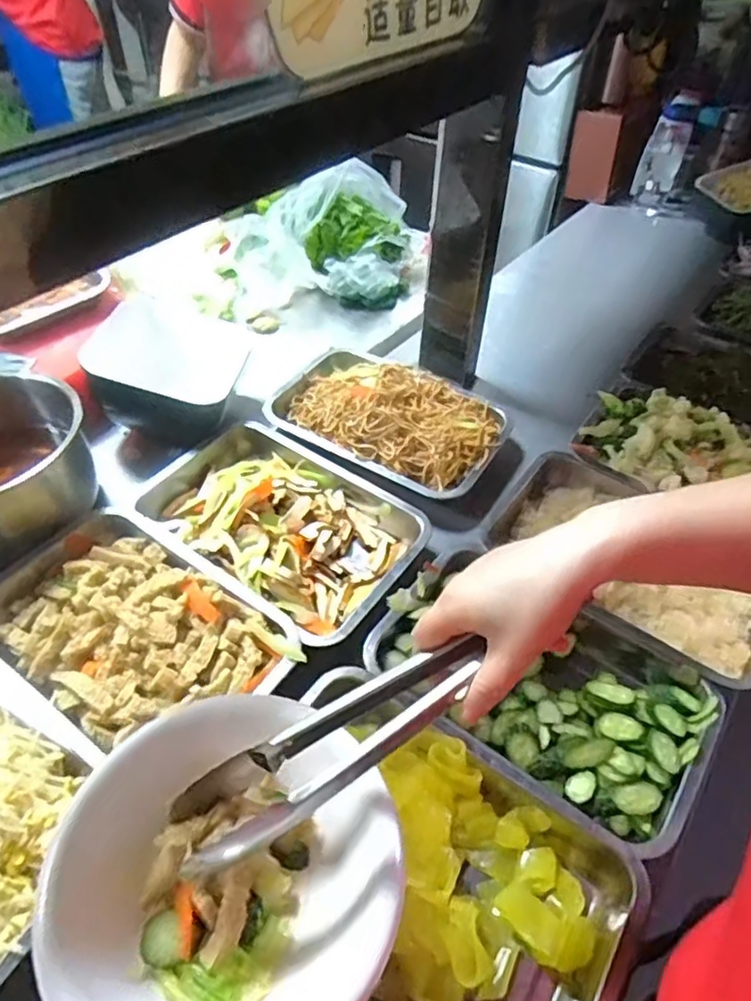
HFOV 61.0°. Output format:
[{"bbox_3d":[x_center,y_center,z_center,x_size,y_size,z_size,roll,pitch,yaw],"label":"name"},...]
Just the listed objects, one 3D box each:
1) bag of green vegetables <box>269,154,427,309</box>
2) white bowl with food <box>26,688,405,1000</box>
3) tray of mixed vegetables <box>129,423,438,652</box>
[{"bbox_3d":[-0.035,-0.452,1.088,0.223,0.156,0.241,17,46,14],"label":"bag of green vegetables"},{"bbox_3d":[-0.089,0.220,0.390,0.200,0.060,0.205,1,45,-1],"label":"white bowl with food"},{"bbox_3d":[-0.107,0.026,0.724,0.301,0.055,0.196,28,50,24],"label":"tray of mixed vegetables"}]

